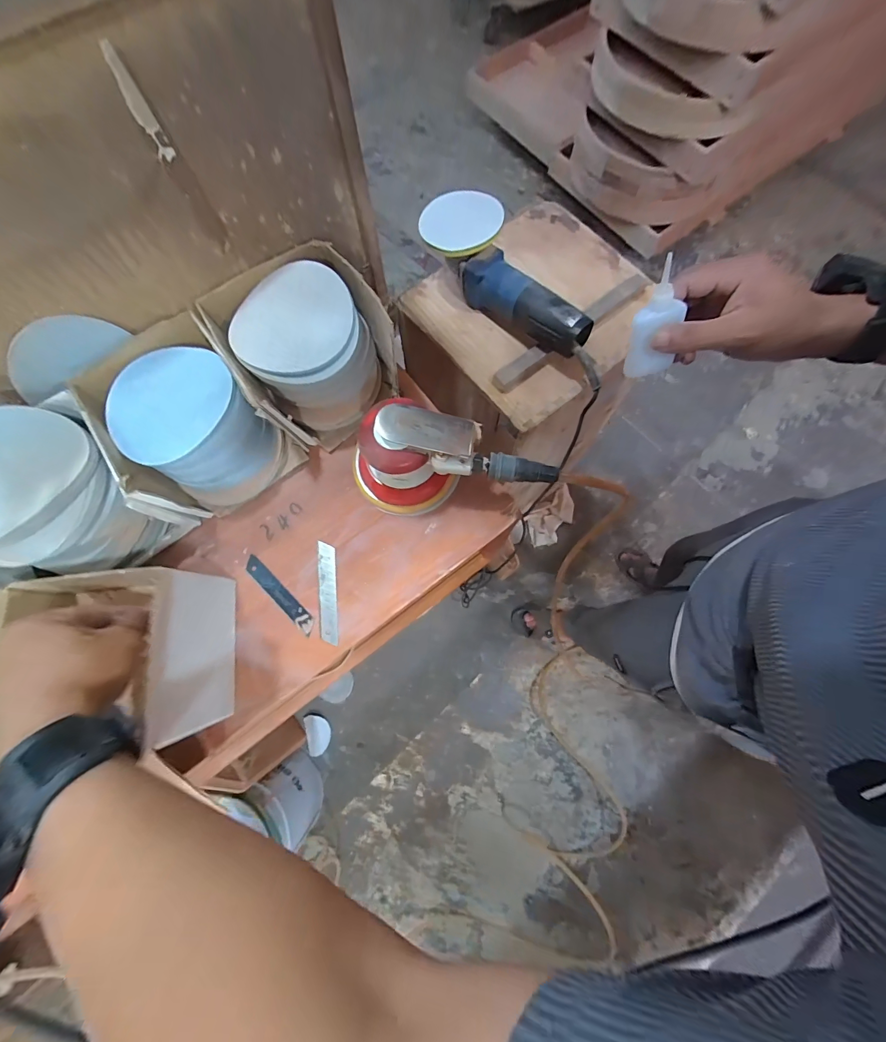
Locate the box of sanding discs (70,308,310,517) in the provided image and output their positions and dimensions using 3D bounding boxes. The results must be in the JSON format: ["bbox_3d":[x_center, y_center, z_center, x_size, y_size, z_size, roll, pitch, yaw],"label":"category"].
[{"bbox_3d":[-0.248,-0.096,0.385,0.139,0.103,0.146,-38,78,-7],"label":"box of sanding discs"}]

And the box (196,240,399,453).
[{"bbox_3d":[-0.134,-0.178,0.400,0.141,0.098,0.142,-37,78,-7],"label":"box"}]

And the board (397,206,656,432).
[{"bbox_3d":[0.152,-0.352,0.617,0.336,0.035,0.312,-38,78,-7],"label":"board"}]

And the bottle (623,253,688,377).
[{"bbox_3d":[0.185,-0.170,0.332,0.038,0.098,0.019,-22,51,-4],"label":"bottle"}]

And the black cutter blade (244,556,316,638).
[{"bbox_3d":[-0.167,0.074,0.392,0.102,0.004,0.017,41,81,11],"label":"black cutter blade"}]

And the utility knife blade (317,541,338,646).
[{"bbox_3d":[-0.117,0.071,0.390,0.019,0.004,0.101,-7,75,0],"label":"utility knife blade"}]

